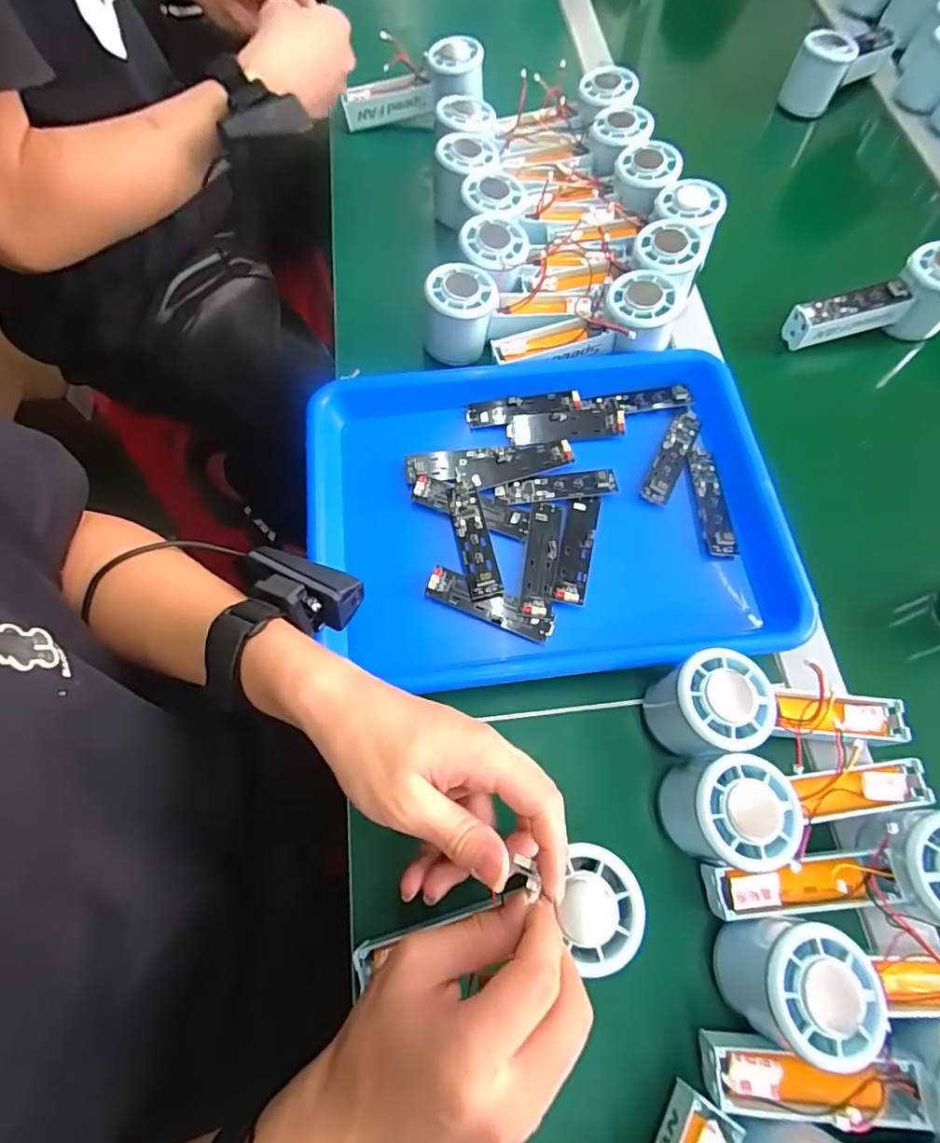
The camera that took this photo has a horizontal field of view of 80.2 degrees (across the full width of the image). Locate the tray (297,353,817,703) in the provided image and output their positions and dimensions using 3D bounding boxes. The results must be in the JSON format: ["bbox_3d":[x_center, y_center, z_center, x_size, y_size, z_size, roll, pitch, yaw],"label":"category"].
[{"bbox_3d":[0.054,-0.046,0.414,0.338,0.032,0.252,-5,68,-4],"label":"tray"}]

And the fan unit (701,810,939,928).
[{"bbox_3d":[0.212,0.167,0.308,0.155,0.054,0.059,-11,67,9],"label":"fan unit"}]

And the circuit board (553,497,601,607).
[{"bbox_3d":[0.078,-0.017,0.408,0.022,0.010,0.088,13,68,4],"label":"circuit board"}]

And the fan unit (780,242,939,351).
[{"bbox_3d":[0.355,-0.228,0.480,0.143,0.060,0.052,-17,69,-9],"label":"fan unit"}]

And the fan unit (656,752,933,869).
[{"bbox_3d":[0.195,0.141,0.334,0.154,0.078,0.060,1,67,-1],"label":"fan unit"}]

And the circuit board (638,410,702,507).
[{"bbox_3d":[0.160,-0.092,0.440,0.022,0.012,0.092,27,69,9],"label":"circuit board"}]

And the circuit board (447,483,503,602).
[{"bbox_3d":[0.002,-0.024,0.405,0.024,0.010,0.092,-10,68,-6],"label":"circuit board"}]

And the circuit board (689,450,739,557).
[{"bbox_3d":[0.185,-0.055,0.424,0.022,0.012,0.090,0,67,-2],"label":"circuit board"}]

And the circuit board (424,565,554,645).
[{"bbox_3d":[0.014,0.023,0.392,0.091,0.006,0.024,22,77,5],"label":"circuit board"}]

